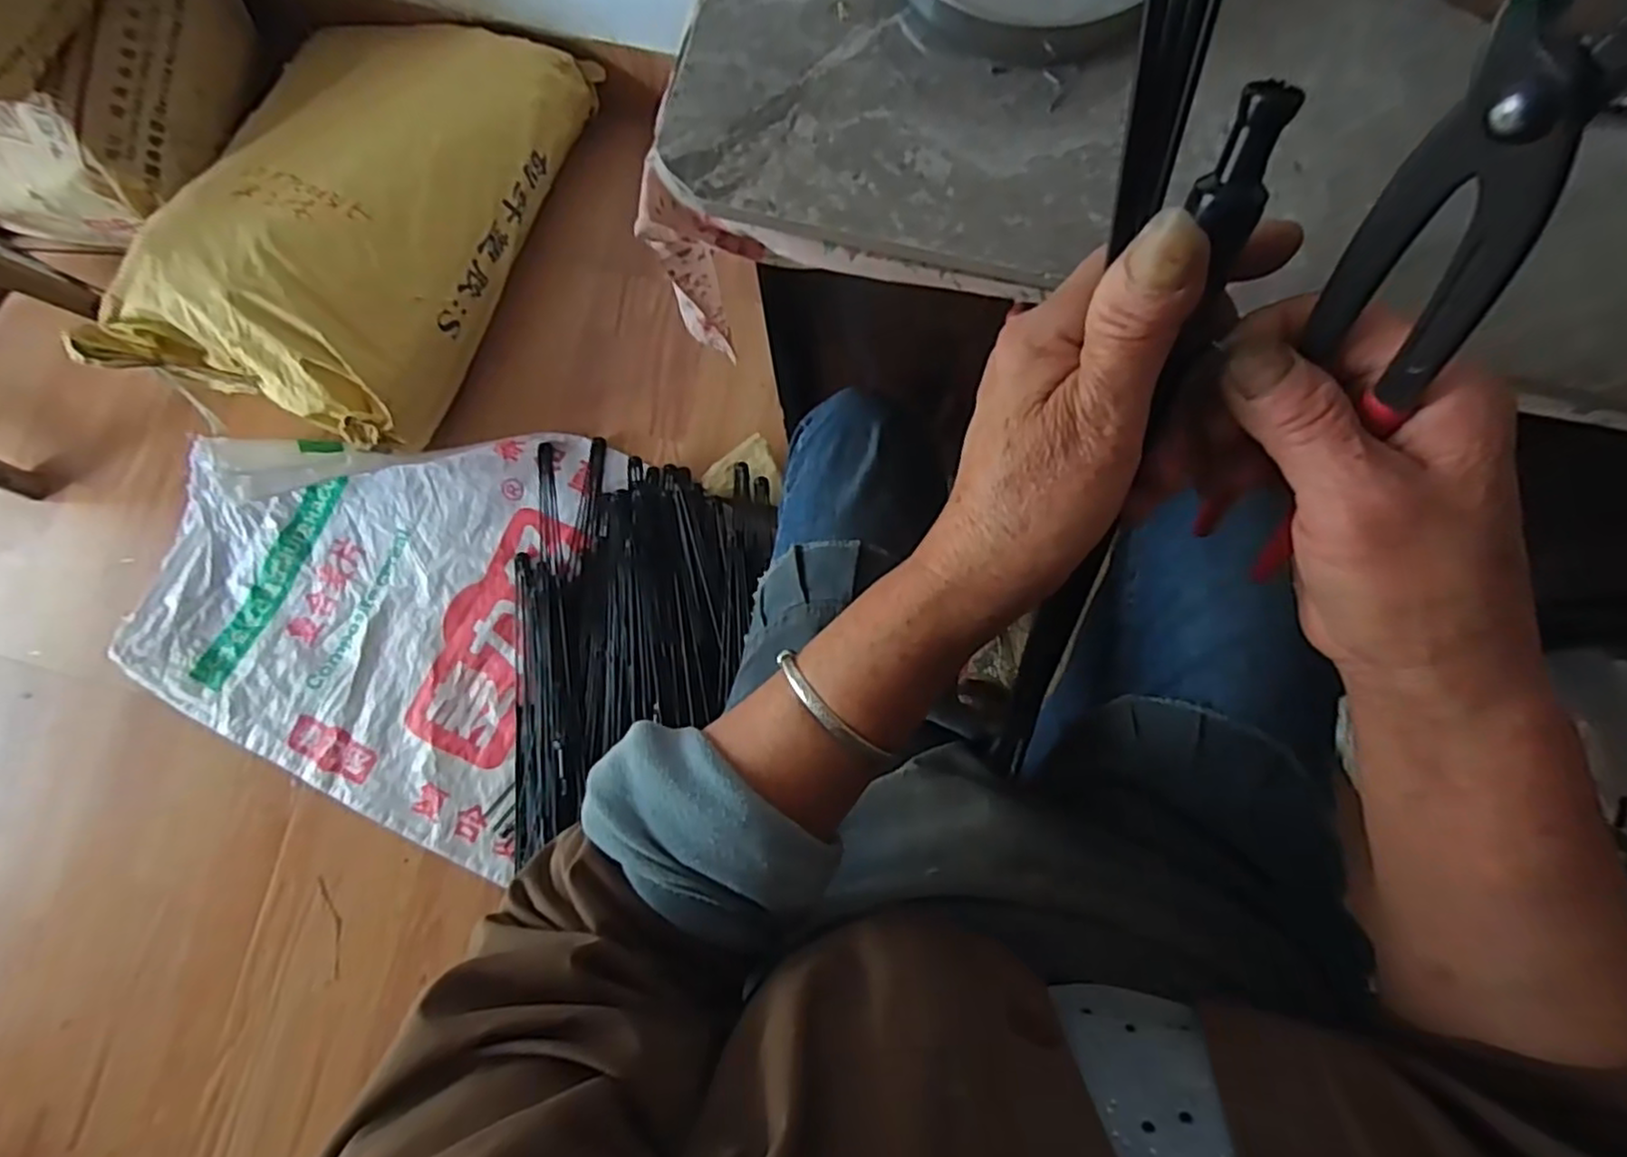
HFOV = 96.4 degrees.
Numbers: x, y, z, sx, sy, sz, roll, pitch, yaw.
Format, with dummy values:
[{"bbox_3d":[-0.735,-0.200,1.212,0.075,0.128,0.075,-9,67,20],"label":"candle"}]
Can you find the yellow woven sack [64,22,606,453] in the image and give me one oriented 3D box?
[{"bbox_3d":[-0.619,-0.521,1.000,0.356,0.179,0.627,22,83,4],"label":"yellow woven sack"}]

